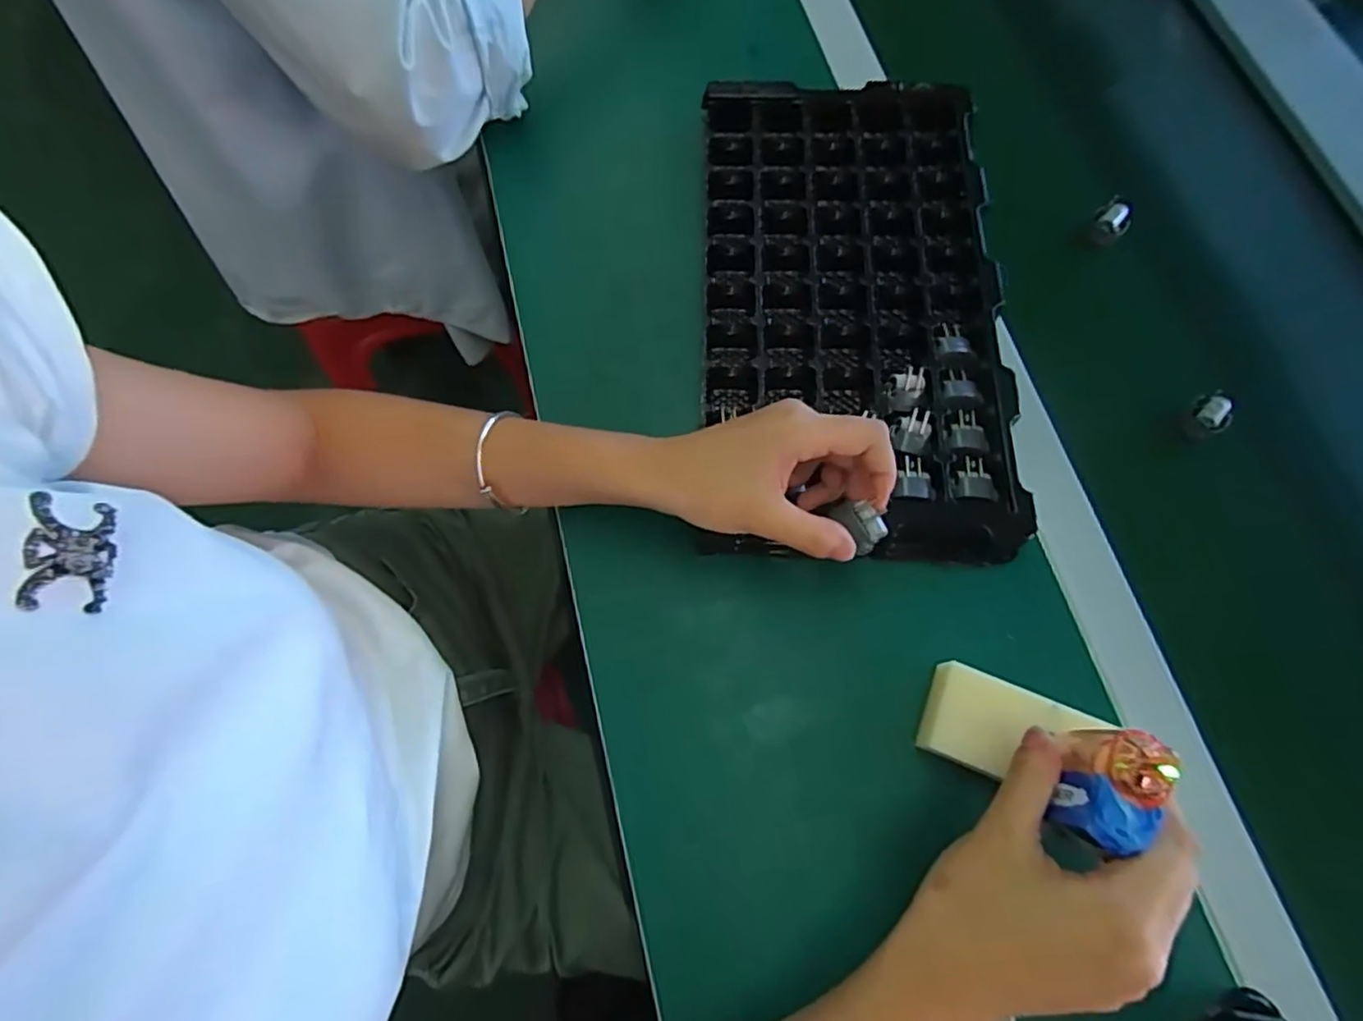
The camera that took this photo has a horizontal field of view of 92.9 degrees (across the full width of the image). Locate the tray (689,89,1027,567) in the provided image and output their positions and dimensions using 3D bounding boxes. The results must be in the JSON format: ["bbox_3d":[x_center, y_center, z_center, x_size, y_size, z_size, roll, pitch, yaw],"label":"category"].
[{"bbox_3d":[0.114,-0.143,0.451,0.192,0.039,0.358,0,72,2],"label":"tray"}]

